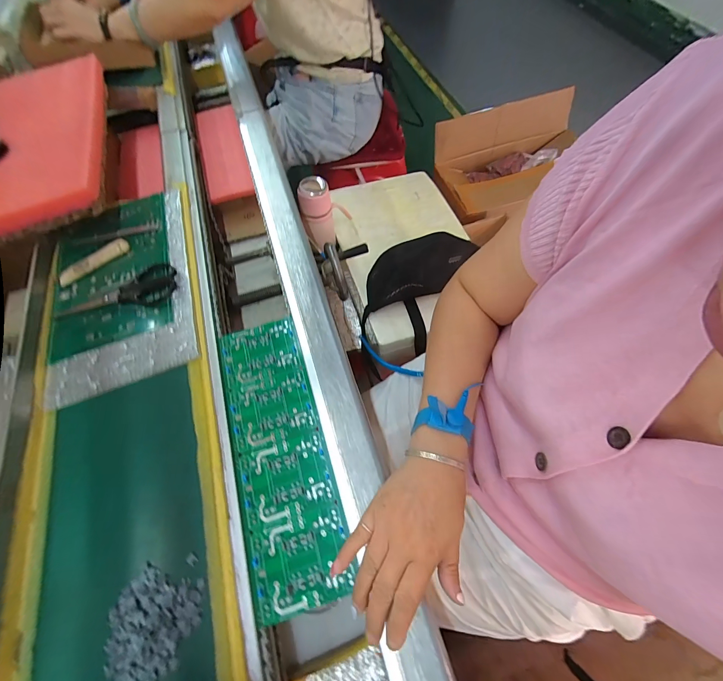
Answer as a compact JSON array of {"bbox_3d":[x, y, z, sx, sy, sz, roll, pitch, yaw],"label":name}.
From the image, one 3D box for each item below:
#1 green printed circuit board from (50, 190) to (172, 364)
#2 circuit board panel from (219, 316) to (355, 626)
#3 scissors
[{"bbox_3d":[-0.341,-0.099,0.438,0.155,0.011,0.238,-19,66,-3],"label":"green printed circuit board"},{"bbox_3d":[-0.088,0.107,0.341,0.088,0.005,0.285,-17,64,-5],"label":"circuit board panel"},{"bbox_3d":[-0.313,-0.053,0.409,0.158,0.014,0.054,-21,65,-7],"label":"scissors"}]

